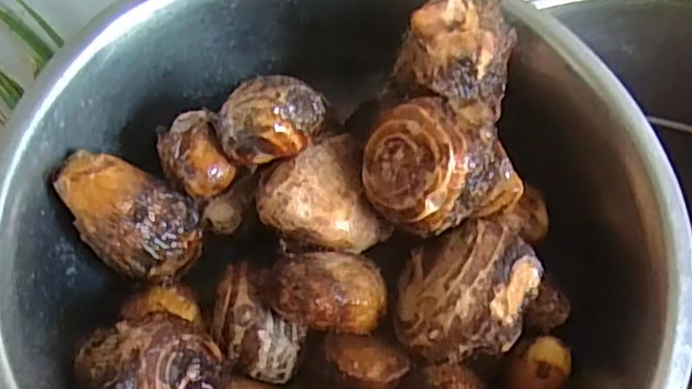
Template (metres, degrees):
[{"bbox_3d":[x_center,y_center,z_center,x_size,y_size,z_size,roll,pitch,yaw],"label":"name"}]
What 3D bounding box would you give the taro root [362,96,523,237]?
[{"bbox_3d":[0.030,-0.009,0.201,0.046,0.032,0.034,-20,60,-9],"label":"taro root"}]

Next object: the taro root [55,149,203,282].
[{"bbox_3d":[-0.072,0.007,0.213,0.049,0.028,0.029,37,81,-24],"label":"taro root"}]

